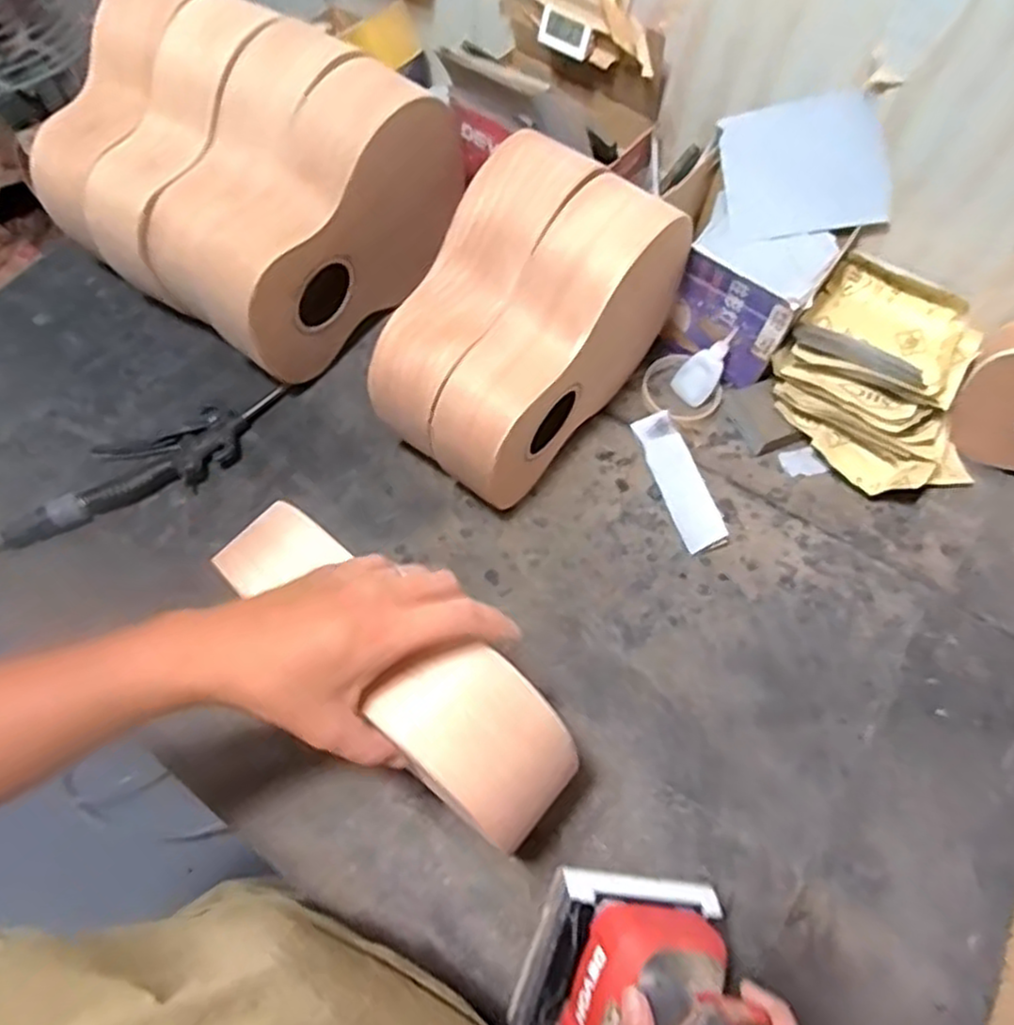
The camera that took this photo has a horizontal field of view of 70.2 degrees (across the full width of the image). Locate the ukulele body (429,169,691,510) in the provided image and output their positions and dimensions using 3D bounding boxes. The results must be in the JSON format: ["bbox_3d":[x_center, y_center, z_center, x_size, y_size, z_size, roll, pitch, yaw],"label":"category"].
[{"bbox_3d":[0.048,-0.146,0.660,0.084,0.229,0.298,37,69,14],"label":"ukulele body"}]

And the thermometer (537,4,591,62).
[{"bbox_3d":[0.057,-0.488,0.738,0.053,0.034,0.018,35,68,14],"label":"thermometer"}]

